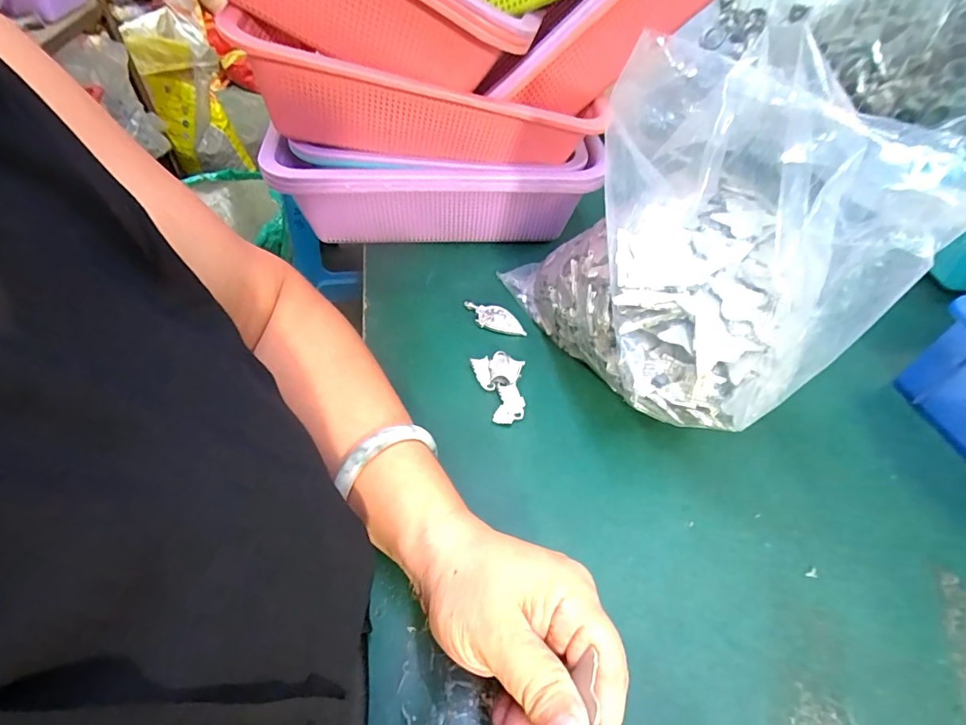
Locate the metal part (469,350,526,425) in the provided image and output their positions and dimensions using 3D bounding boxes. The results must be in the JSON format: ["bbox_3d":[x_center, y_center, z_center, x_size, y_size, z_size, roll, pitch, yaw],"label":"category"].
[{"bbox_3d":[0.017,0.018,0.357,0.036,0.009,0.060,-12,51,-14],"label":"metal part"}]

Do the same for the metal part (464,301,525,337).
[{"bbox_3d":[0.010,-0.038,0.406,0.056,0.006,0.025,12,50,6],"label":"metal part"}]

